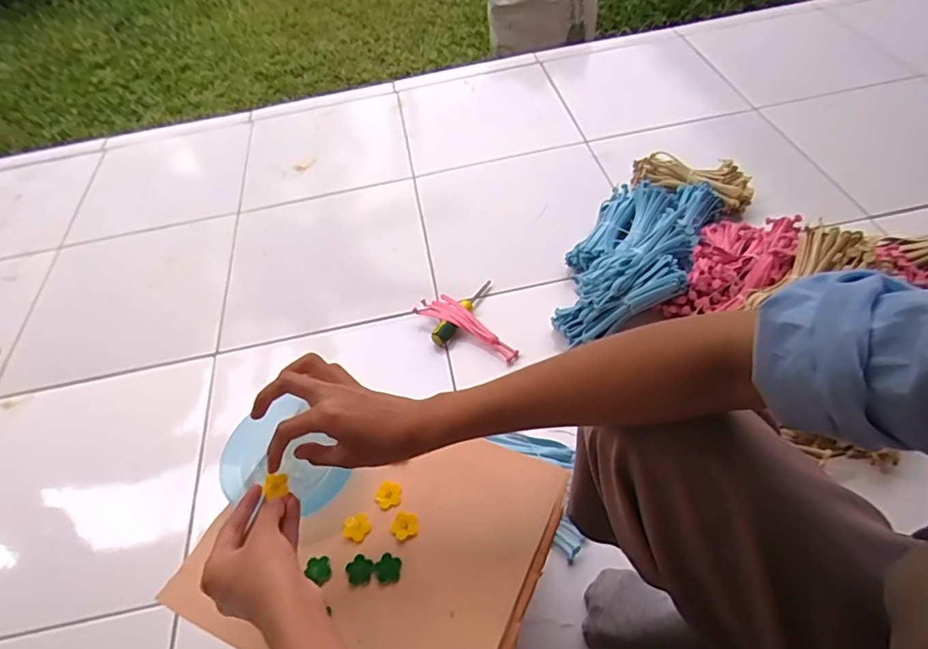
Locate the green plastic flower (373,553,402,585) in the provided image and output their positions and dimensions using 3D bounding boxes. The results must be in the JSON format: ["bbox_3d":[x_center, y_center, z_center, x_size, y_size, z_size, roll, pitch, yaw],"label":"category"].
[{"bbox_3d":[-0.064,0.206,0.455,0.024,0.004,0.023,-4,52,5],"label":"green plastic flower"}]

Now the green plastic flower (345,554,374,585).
[{"bbox_3d":[-0.089,0.209,0.458,0.024,0.004,0.023,-4,52,5],"label":"green plastic flower"}]

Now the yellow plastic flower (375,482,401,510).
[{"bbox_3d":[-0.070,0.157,0.495,0.023,0.004,0.023,-4,52,5],"label":"yellow plastic flower"}]

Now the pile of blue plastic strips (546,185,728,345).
[{"bbox_3d":[0.292,-0.131,0.915,0.201,0.090,0.388,19,57,22],"label":"pile of blue plastic strips"}]

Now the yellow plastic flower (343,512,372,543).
[{"bbox_3d":[-0.096,0.180,0.480,0.024,0.004,0.023,-4,52,5],"label":"yellow plastic flower"}]

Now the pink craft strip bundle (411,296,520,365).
[{"bbox_3d":[0.007,0.001,0.899,0.199,0.020,0.051,30,62,27],"label":"pink craft strip bundle"}]

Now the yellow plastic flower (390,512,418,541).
[{"bbox_3d":[-0.053,0.177,0.476,0.024,0.004,0.023,-4,52,5],"label":"yellow plastic flower"}]

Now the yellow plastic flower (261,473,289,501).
[{"bbox_3d":[-0.148,0.128,0.427,0.018,0.004,0.019,-6,60,-21],"label":"yellow plastic flower"}]

